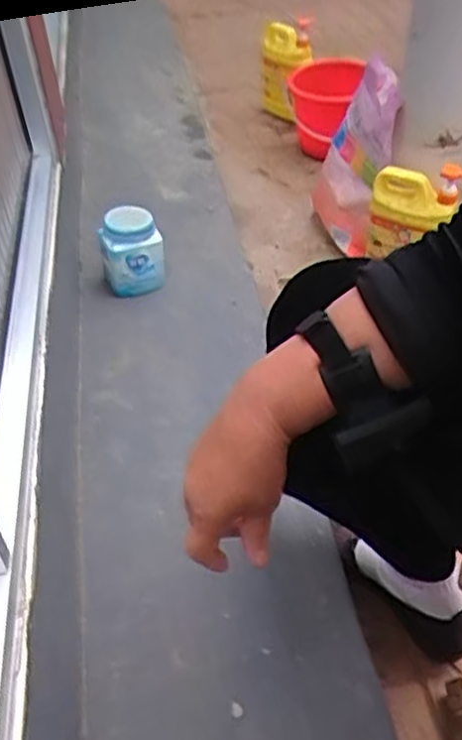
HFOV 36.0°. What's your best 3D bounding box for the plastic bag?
[{"bbox_3d":[0.261,-0.448,1.469,0.133,0.398,0.084,15,8,13],"label":"plastic bag"}]

